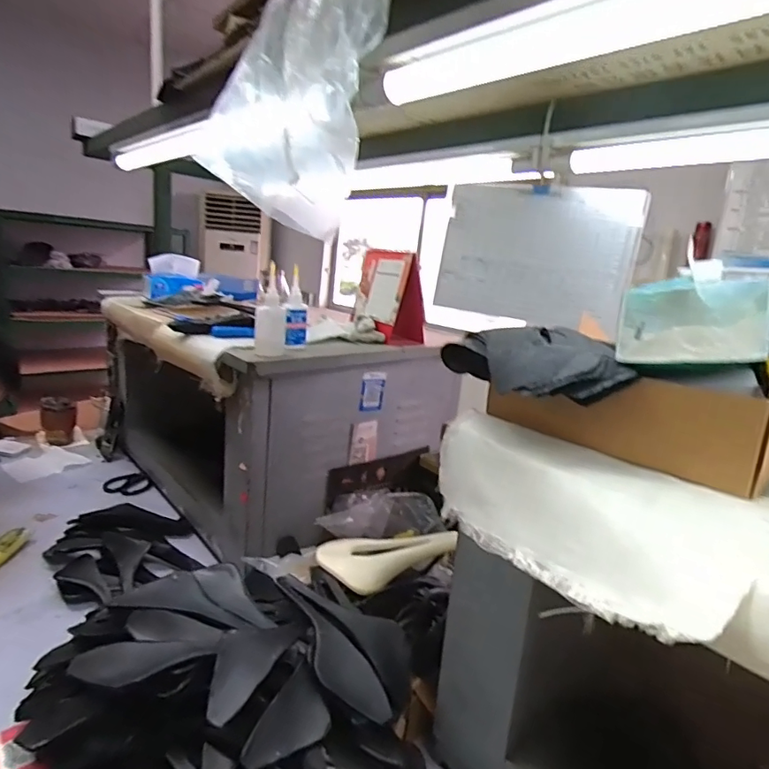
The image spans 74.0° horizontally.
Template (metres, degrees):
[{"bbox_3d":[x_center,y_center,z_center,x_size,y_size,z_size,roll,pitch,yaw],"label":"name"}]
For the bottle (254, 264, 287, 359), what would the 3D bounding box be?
[{"bbox_3d":[-0.169,-0.106,0.761,0.045,0.132,0.034,3,13,-9],"label":"bottle"}]

